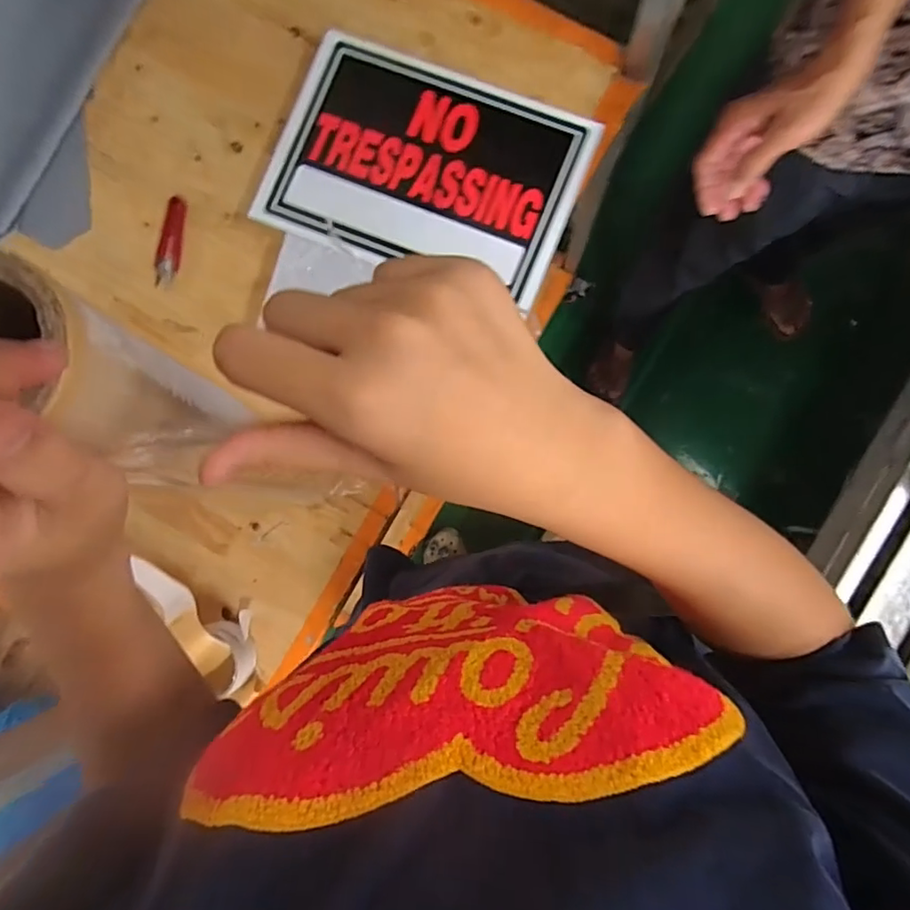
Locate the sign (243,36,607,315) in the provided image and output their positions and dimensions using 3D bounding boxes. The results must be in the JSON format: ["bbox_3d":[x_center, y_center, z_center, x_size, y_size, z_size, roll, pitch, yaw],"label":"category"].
[{"bbox_3d":[-0.037,-0.337,0.662,0.357,0.012,0.252,23,86,5],"label":"sign"}]

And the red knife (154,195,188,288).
[{"bbox_3d":[-0.365,-0.274,0.719,0.029,0.009,0.117,10,87,4],"label":"red knife"}]

